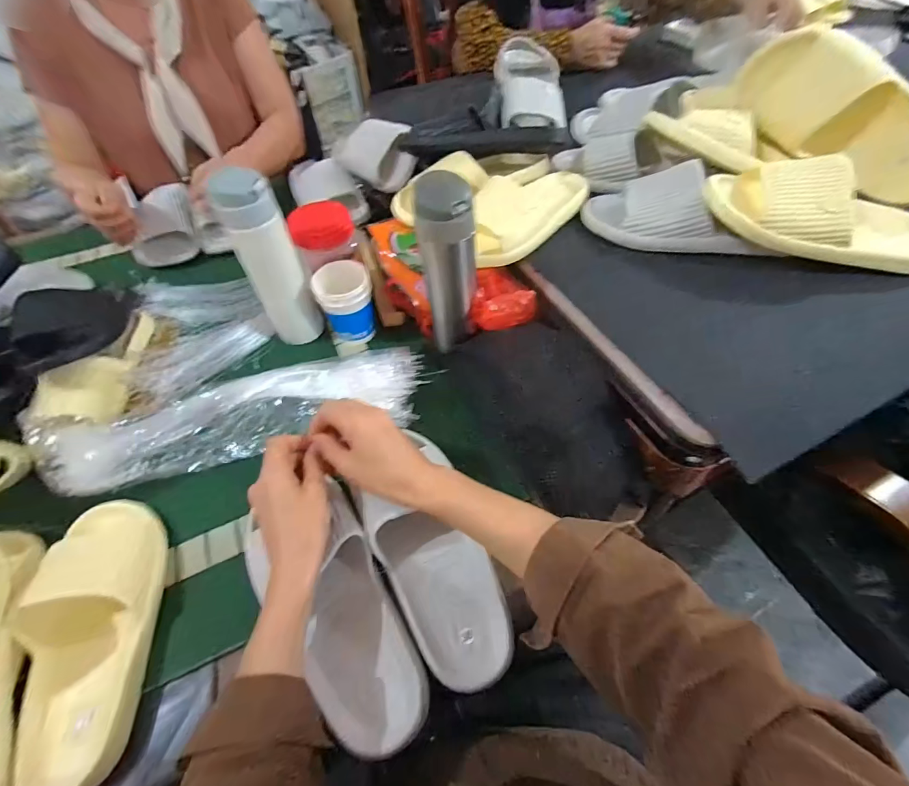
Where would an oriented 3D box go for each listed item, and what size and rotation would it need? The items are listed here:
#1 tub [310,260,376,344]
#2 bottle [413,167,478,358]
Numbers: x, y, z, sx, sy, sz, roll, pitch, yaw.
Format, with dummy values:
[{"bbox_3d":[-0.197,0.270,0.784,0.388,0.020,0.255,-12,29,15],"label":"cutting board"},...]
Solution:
[{"bbox_3d":[-0.145,-0.121,0.576,0.071,0.092,0.075,-2,53,2],"label":"tub"},{"bbox_3d":[-0.006,-0.139,0.489,0.064,0.208,0.057,-6,53,-1],"label":"bottle"}]

